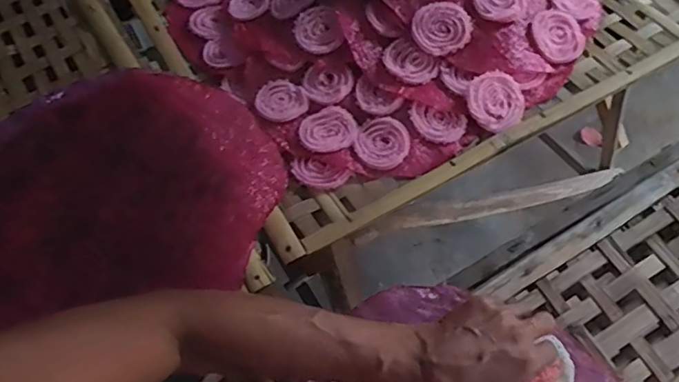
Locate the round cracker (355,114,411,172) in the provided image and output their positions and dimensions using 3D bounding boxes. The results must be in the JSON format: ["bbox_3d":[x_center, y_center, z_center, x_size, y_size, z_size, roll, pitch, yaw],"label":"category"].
[{"bbox_3d":[0.055,-0.062,0.684,0.066,0.011,0.073,11,61,10],"label":"round cracker"}]

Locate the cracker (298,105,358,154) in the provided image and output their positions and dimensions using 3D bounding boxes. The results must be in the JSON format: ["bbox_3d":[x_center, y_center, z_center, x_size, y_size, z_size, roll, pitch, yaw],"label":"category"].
[{"bbox_3d":[-0.015,-0.079,0.692,0.072,0.010,0.064,-13,59,-3],"label":"cracker"}]

